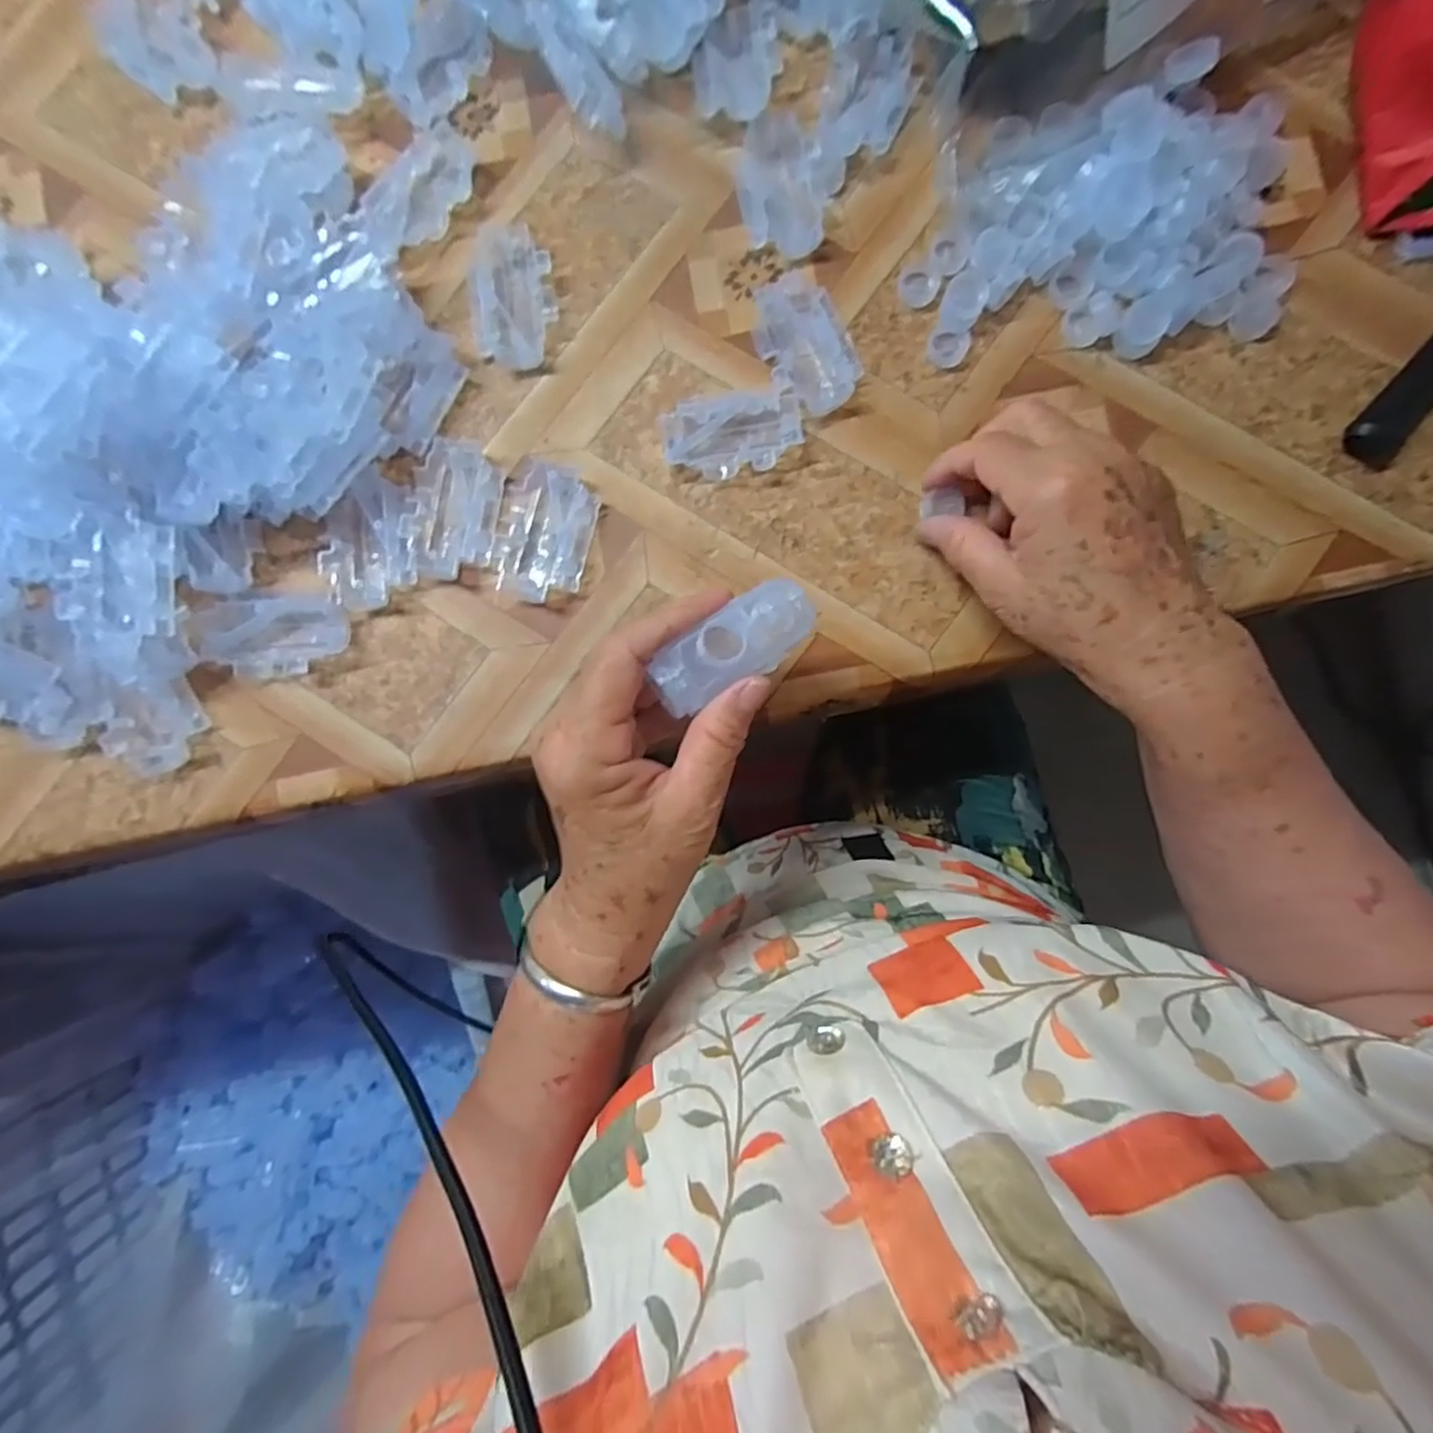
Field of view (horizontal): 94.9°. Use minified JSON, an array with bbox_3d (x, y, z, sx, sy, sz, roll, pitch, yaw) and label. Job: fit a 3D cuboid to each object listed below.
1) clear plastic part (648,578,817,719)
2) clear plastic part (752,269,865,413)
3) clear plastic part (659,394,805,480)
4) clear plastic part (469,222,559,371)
[{"bbox_3d":[0.008,-0.028,0.256,0.070,0.018,0.030,-34,88,-13],"label":"clear plastic part"},{"bbox_3d":[0.046,-0.193,0.338,0.045,0.012,0.074,-21,87,-1],"label":"clear plastic part"},{"bbox_3d":[0.008,-0.143,0.335,0.069,0.014,0.042,-7,87,-1],"label":"clear plastic part"},{"bbox_3d":[-0.106,-0.218,0.343,0.042,0.011,0.074,-5,87,0],"label":"clear plastic part"}]

